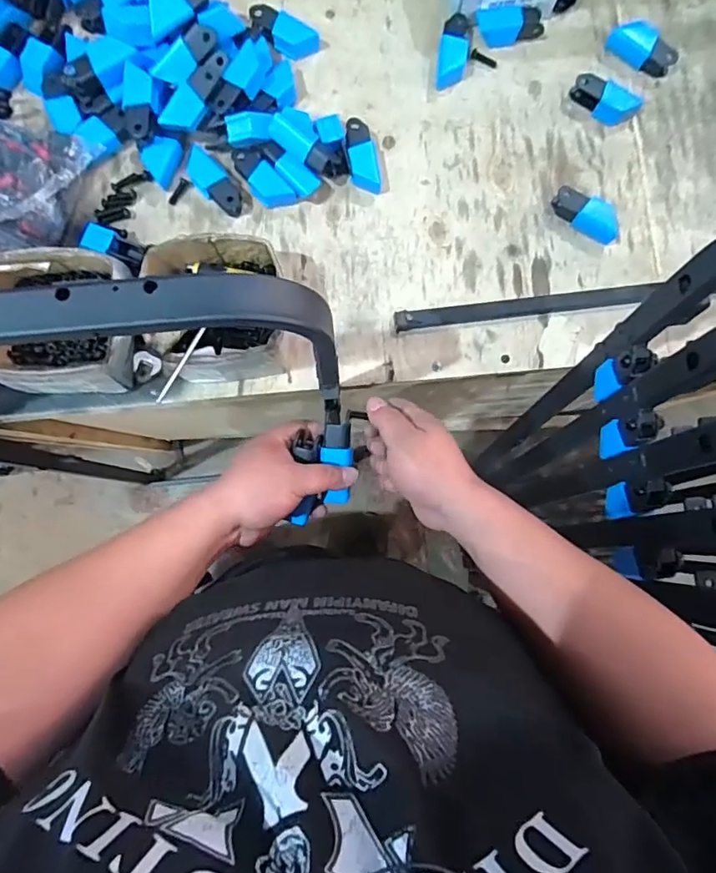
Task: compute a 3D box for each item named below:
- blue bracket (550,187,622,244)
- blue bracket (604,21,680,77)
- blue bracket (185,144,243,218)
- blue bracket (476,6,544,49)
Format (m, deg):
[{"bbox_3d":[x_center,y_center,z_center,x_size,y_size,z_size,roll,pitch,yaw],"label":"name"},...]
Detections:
[{"bbox_3d":[0.283,-0.271,0.657,0.089,0.029,0.038,23,85,0],"label":"blue bracket"},{"bbox_3d":[0.366,-0.499,0.686,0.086,0.029,0.045,38,85,1],"label":"blue bracket"},{"bbox_3d":[-0.171,-0.301,0.638,0.037,0.026,0.083,-42,88,-5],"label":"blue bracket"},{"bbox_3d":[0.190,-0.515,0.673,0.088,0.033,0.034,-12,86,-3],"label":"blue bracket"}]

